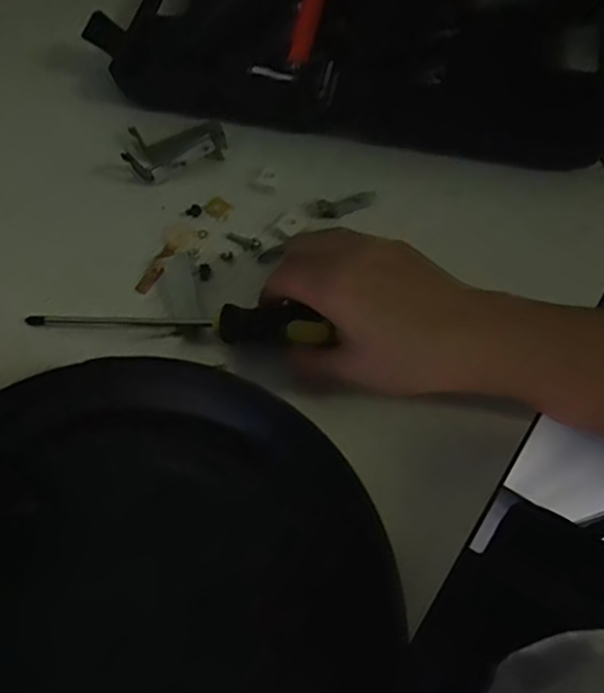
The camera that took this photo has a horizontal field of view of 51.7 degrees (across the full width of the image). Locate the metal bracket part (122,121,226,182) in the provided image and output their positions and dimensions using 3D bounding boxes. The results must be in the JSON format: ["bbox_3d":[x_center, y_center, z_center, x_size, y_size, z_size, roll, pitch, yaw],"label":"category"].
[{"bbox_3d":[-0.087,-0.134,0.423,0.069,0.019,0.039,-14,63,7],"label":"metal bracket part"}]

